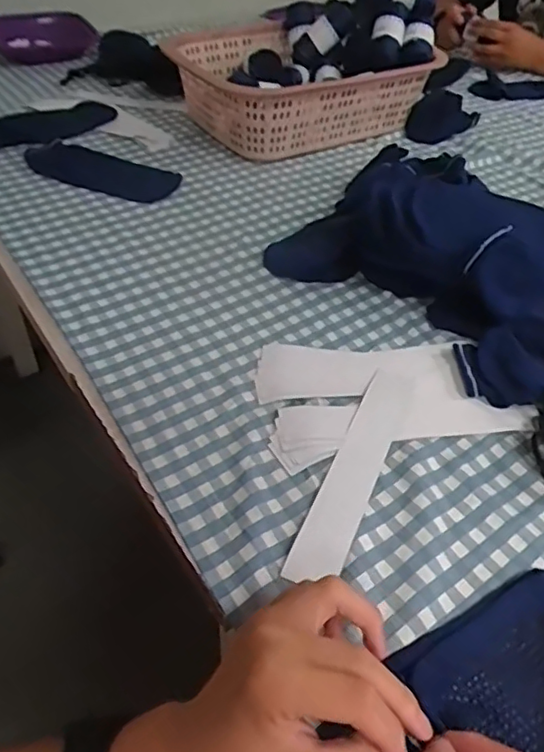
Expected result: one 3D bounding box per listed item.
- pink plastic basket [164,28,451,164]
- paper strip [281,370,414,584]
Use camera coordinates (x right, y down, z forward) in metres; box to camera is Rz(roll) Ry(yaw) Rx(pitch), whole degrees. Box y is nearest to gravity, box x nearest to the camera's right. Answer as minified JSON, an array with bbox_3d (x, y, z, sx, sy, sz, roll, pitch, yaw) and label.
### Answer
[{"bbox_3d":[0.030,-0.432,0.891,0.331,0.104,0.265,-25,52,-27],"label":"pink plastic basket"},{"bbox_3d":[0.064,0.065,0.443,0.035,0.004,0.210,18,45,17],"label":"paper strip"}]

